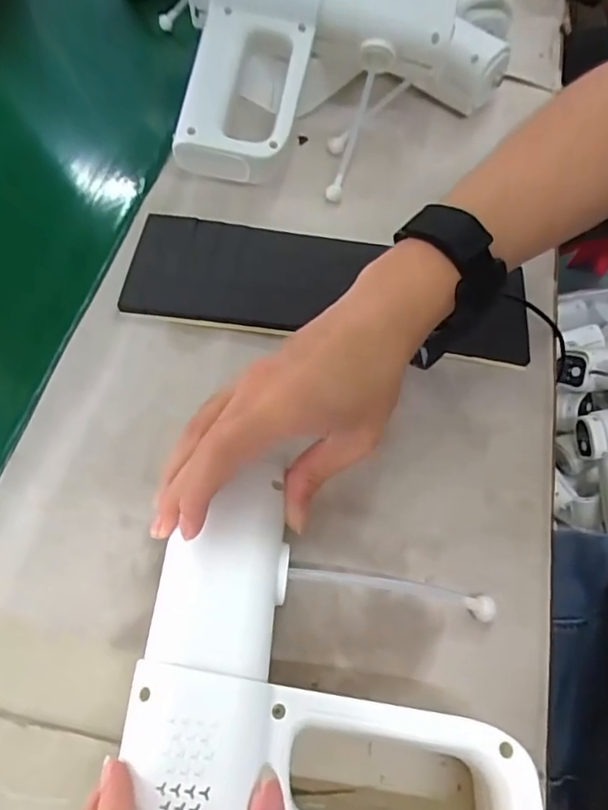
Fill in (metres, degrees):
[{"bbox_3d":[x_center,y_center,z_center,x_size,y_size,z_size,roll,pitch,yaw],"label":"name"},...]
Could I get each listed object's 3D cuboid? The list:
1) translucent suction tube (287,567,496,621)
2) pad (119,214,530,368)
[{"bbox_3d":[0.050,0.103,0.311,0.117,0.022,0.014,11,63,2],"label":"translucent suction tube"},{"bbox_3d":[0.016,-0.093,0.412,0.292,0.015,0.096,6,65,2],"label":"pad"}]

